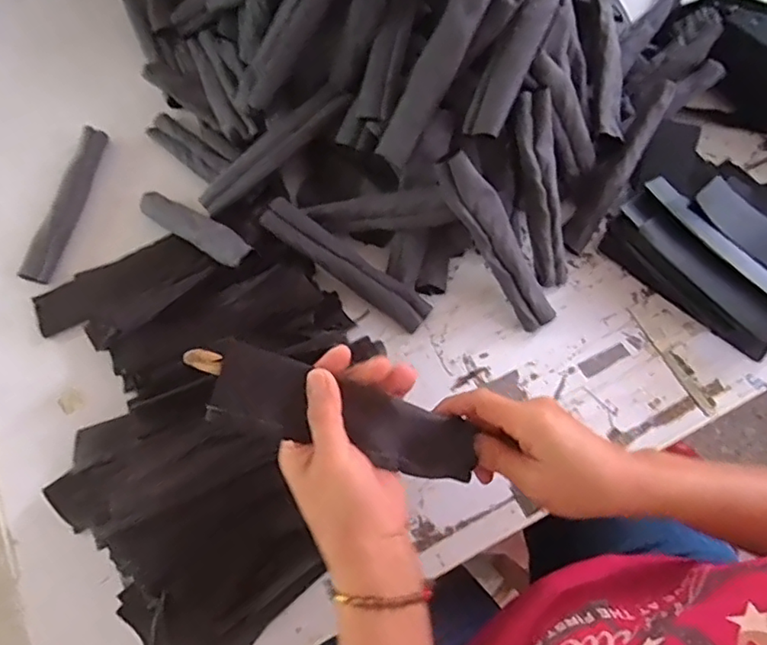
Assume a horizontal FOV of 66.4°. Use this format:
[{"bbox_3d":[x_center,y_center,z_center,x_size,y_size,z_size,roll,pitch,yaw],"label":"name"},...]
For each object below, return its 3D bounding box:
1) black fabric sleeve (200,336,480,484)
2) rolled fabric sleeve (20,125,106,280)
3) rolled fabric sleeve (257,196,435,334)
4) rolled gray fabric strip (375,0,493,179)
[{"bbox_3d":[-0.023,0.065,0.393,0.179,0.009,0.048,21,86,-13],"label":"black fabric sleeve"},{"bbox_3d":[-0.348,-0.131,0.641,0.026,0.028,0.182,12,70,7],"label":"rolled fabric sleeve"},{"bbox_3d":[-0.036,-0.058,0.580,0.186,0.017,0.034,36,73,-2],"label":"rolled fabric sleeve"},{"bbox_3d":[0.048,-0.227,0.517,0.039,0.019,0.189,34,111,15],"label":"rolled gray fabric strip"}]

